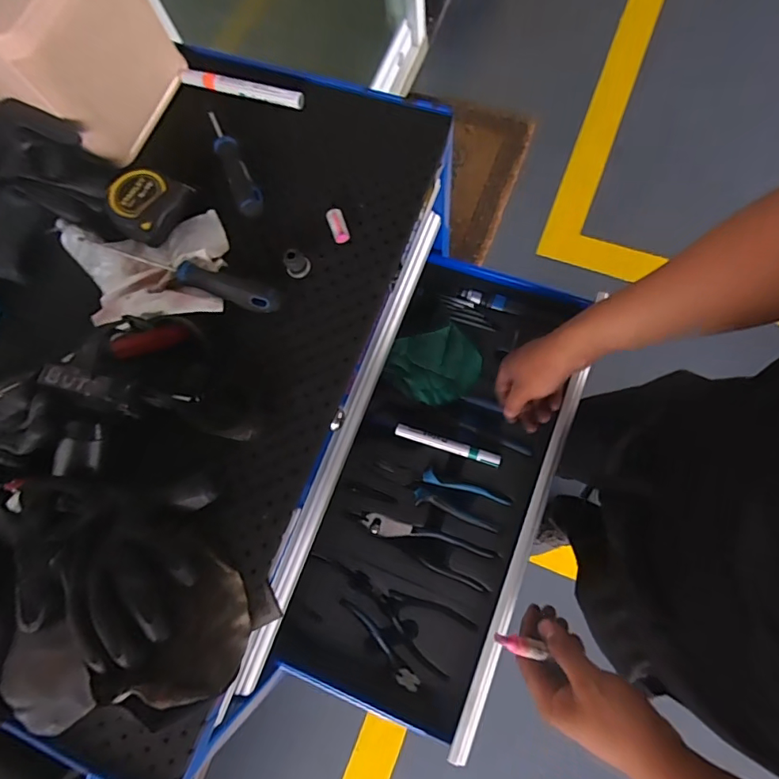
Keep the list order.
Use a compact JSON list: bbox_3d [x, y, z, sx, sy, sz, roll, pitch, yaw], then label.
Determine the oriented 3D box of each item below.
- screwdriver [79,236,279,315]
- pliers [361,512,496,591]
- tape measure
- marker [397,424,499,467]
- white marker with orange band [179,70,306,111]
[{"bbox_3d":[-0.195,-0.111,0.462,0.187,0.022,0.025,17,79,10],"label":"screwdriver"},{"bbox_3d":[0.046,0.204,0.629,0.170,0.017,0.049,20,79,10],"label":"pliers"},{"bbox_3d":[-0.235,-0.181,0.468,0.057,0.030,0.071,33,82,12],"label":"tape measure"},{"bbox_3d":[0.078,0.074,0.648,0.142,0.014,0.016,18,79,10],"label":"marker"},{"bbox_3d":[-0.160,-0.327,0.523,0.143,0.017,0.015,18,79,10],"label":"white marker with orange band"}]

